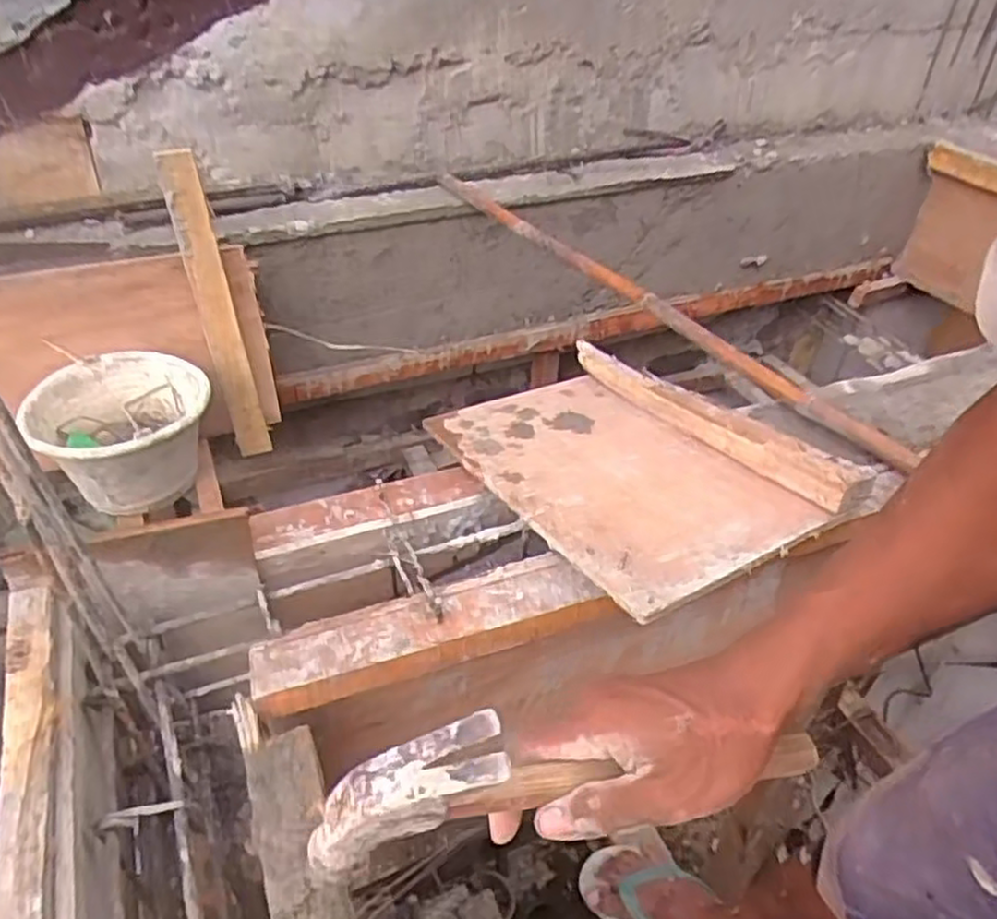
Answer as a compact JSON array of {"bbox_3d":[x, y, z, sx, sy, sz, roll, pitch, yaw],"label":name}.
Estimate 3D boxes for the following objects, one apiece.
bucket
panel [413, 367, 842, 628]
[{"bbox_3d":[-0.567,-0.039,1.137,0.241,0.157,0.241,1,40,-1],"label":"bucket"},{"bbox_3d":[0.124,0.008,0.809,0.256,0.015,0.390,-17,35,-29],"label":"panel"}]

